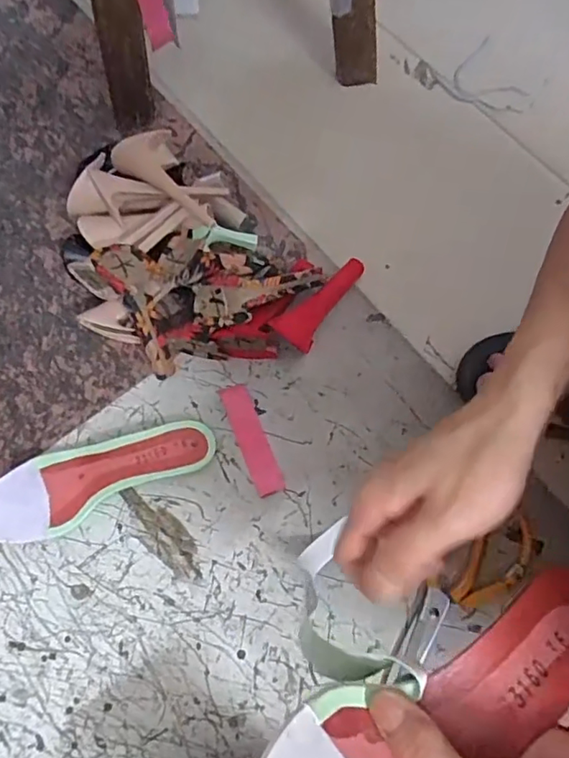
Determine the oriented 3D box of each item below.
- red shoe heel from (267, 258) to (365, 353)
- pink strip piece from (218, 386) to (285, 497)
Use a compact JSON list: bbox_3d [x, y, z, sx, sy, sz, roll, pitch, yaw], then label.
[{"bbox_3d":[0.044,-0.078,0.592,0.123,0.036,0.038,-42,77,-13],"label":"red shoe heel"},{"bbox_3d":[-0.032,0.059,0.564,0.027,0.004,0.116,-22,74,-8],"label":"pink strip piece"}]

